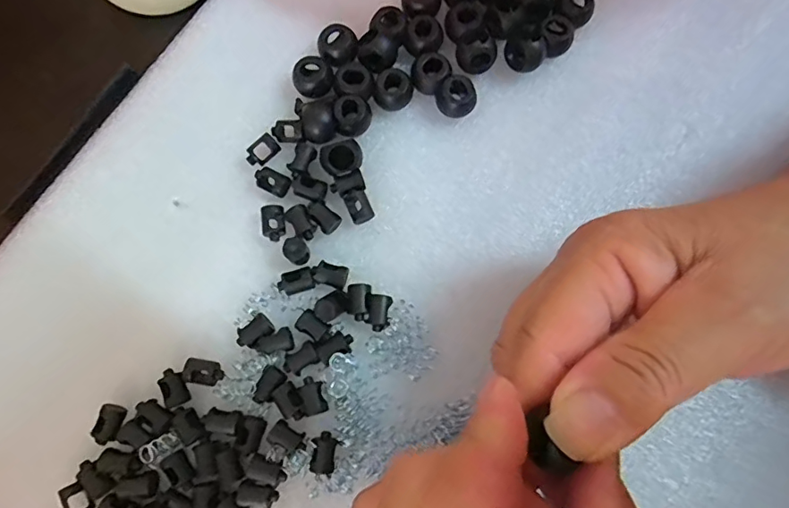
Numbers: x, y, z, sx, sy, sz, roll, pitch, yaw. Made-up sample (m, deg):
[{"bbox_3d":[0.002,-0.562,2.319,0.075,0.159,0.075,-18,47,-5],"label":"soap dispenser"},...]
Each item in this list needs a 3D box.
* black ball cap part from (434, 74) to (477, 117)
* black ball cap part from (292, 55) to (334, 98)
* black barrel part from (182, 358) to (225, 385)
[{"bbox_3d":[0.027,-0.070,0.225,0.017,0.014,0.014,16,78,2],"label":"black ball cap part"},{"bbox_3d":[-0.036,-0.078,0.226,0.017,0.012,0.016,0,78,-1],"label":"black ball cap part"},{"bbox_3d":[-0.076,0.047,0.202,0.015,0.005,0.009,11,78,1],"label":"black barrel part"}]

